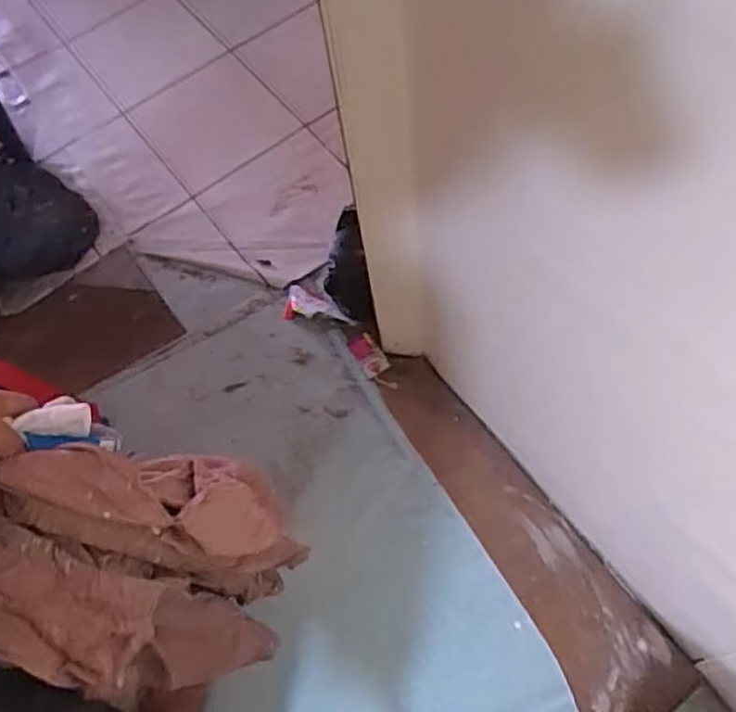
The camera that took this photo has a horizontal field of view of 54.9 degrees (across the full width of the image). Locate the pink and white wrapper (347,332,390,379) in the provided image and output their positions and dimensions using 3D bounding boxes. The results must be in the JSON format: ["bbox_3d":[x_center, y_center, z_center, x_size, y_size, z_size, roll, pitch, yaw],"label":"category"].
[{"bbox_3d":[0.000,-0.002,1.268,0.047,0.021,0.091,-28,64,-8],"label":"pink and white wrapper"}]

